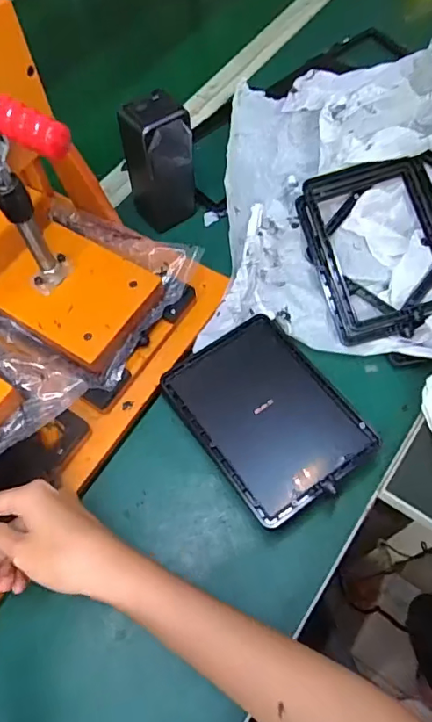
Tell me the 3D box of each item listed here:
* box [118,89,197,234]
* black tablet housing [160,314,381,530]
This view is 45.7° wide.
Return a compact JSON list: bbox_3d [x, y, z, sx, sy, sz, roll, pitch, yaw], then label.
[{"bbox_3d":[-0.055,-0.201,0.529,0.058,0.138,0.057,-36,66,-15],"label":"box"},{"bbox_3d":[0.041,0.041,0.442,0.119,0.010,0.166,-34,63,-11],"label":"black tablet housing"}]

